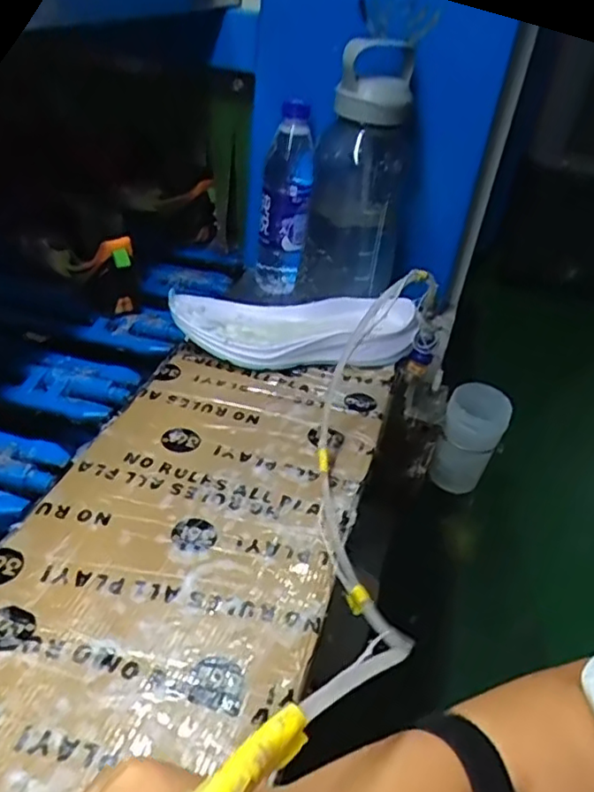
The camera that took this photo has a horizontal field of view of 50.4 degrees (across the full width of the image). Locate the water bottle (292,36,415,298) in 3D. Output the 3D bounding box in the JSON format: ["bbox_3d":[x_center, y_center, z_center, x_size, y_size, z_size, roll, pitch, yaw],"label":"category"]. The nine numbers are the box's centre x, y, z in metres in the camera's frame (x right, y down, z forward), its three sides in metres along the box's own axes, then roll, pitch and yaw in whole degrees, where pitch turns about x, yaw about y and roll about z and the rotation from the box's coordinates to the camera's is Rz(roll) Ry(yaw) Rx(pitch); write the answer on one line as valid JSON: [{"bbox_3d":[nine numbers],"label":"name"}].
[{"bbox_3d":[0.071,-0.234,0.703,0.109,0.265,0.086,8,37,-1],"label":"water bottle"}]

